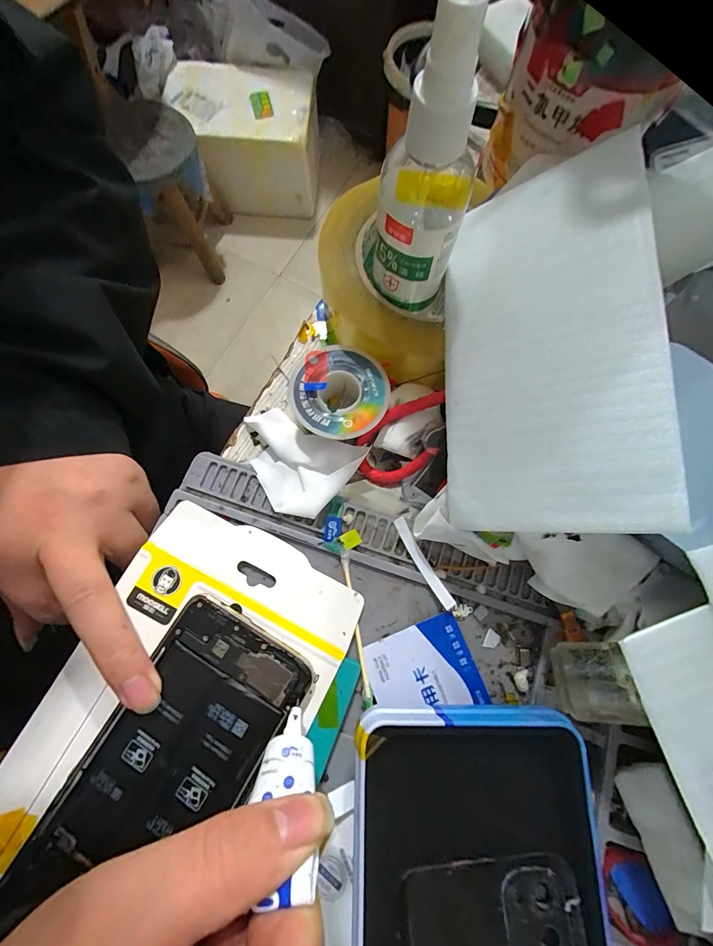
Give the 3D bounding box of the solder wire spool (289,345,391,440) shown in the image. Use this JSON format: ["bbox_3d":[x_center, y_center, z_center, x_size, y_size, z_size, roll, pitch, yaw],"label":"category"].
[{"bbox_3d":[-0.009,-0.042,0.199,0.051,0.019,0.051,0,77,-1],"label":"solder wire spool"}]

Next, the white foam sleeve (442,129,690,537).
[{"bbox_3d":[0.082,-0.063,0.160,0.083,0.007,0.171,-3,74,32],"label":"white foam sleeve"}]

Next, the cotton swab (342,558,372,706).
[{"bbox_3d":[0.000,0.081,0.185,0.004,0.004,0.073,-9,77,-3],"label":"cotton swab"}]

